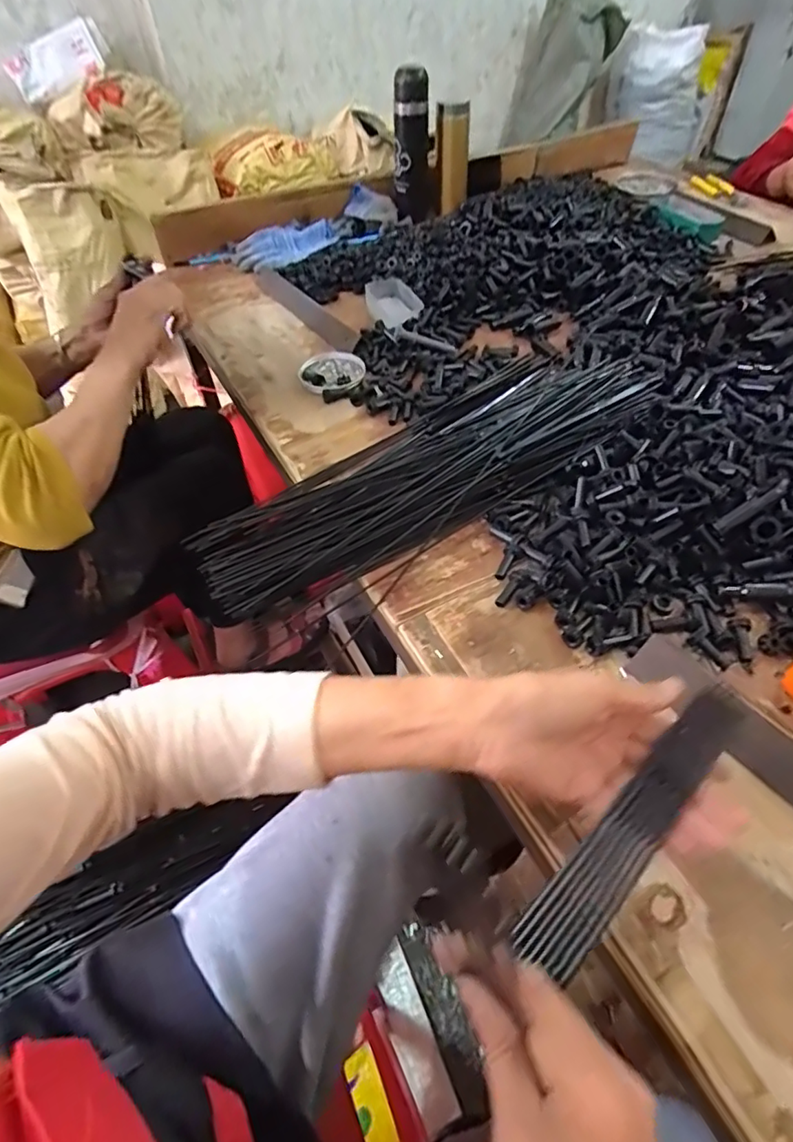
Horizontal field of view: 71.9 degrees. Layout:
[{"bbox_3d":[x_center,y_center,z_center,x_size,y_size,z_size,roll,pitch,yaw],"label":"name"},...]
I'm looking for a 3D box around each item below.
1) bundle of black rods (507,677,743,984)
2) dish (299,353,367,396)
[{"bbox_3d":[0.138,0.142,0.309,0.034,0.017,0.183,37,79,28],"label":"bundle of black rods"},{"bbox_3d":[-0.091,-0.279,0.770,0.090,0.012,0.094,-1,51,1],"label":"dish"}]

